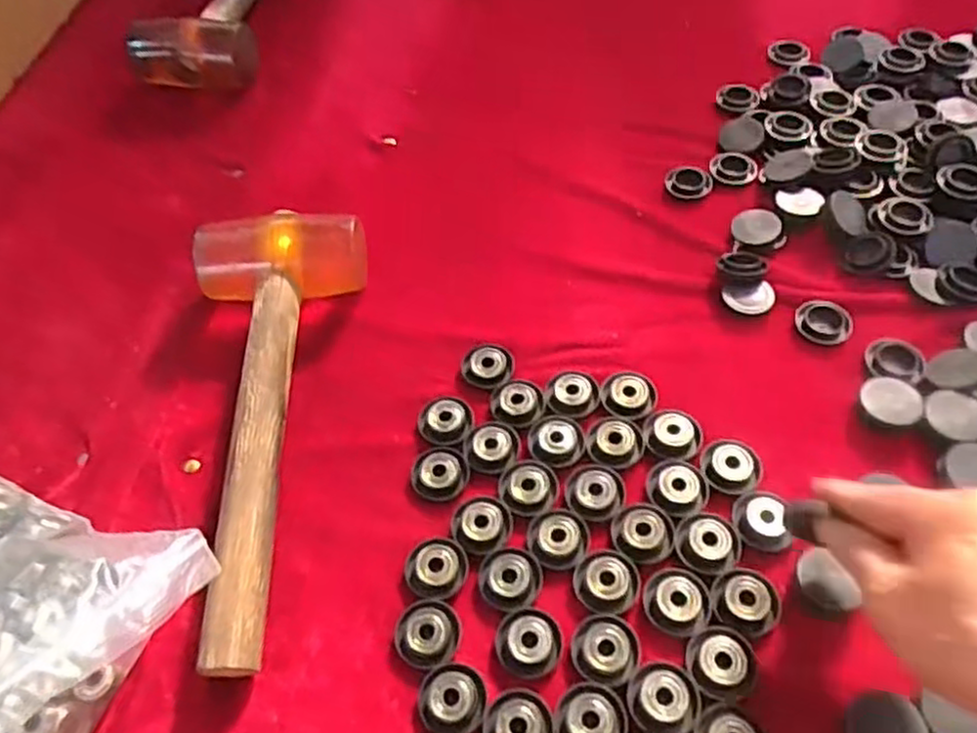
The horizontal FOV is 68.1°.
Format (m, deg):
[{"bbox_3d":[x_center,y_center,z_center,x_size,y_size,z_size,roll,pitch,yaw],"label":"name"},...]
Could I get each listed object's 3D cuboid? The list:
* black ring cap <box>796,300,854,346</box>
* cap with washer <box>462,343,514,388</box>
[{"bbox_3d":[0.214,-0.028,0.461,0.034,0.007,0.029,12,57,12],"label":"black ring cap"},{"bbox_3d":[0.000,-0.002,0.455,0.032,0.005,0.032,-2,55,3],"label":"cap with washer"}]

